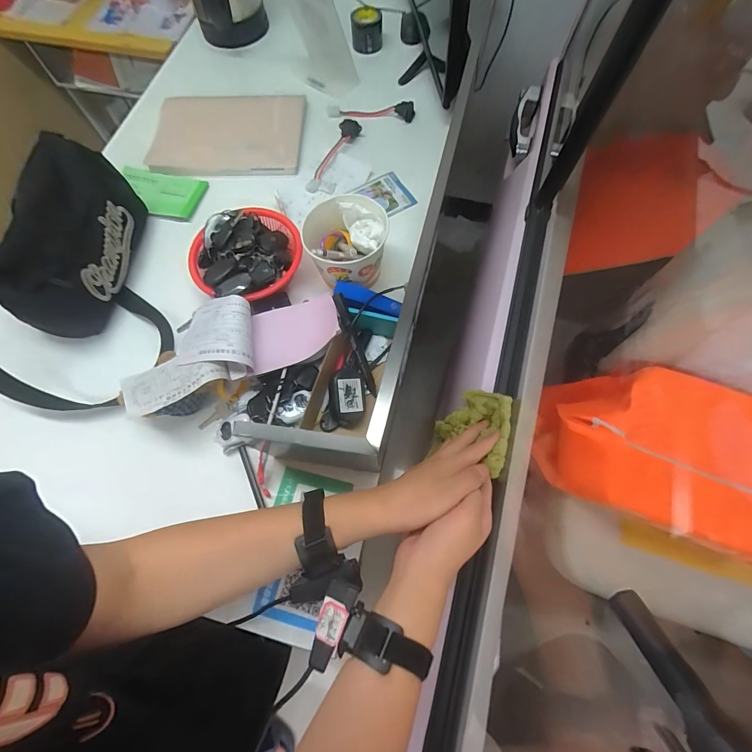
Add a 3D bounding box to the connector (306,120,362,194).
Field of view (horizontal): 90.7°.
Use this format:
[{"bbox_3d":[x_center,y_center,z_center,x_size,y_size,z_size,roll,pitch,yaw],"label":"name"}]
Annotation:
[{"bbox_3d":[-0.086,-0.422,0.708,0.035,0.020,0.188,25,72,11],"label":"connector"}]

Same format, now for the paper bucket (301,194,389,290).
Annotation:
[{"bbox_3d":[-0.043,-0.197,0.578,0.121,0.100,0.115,-1,70,2],"label":"paper bucket"}]

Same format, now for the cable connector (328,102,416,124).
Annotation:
[{"bbox_3d":[-0.011,-0.534,0.755,0.176,0.025,0.045,4,70,4],"label":"cable connector"}]

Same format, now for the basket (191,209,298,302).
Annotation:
[{"bbox_3d":[-0.204,-0.184,0.595,0.168,0.064,0.159,-1,69,2],"label":"basket"}]

